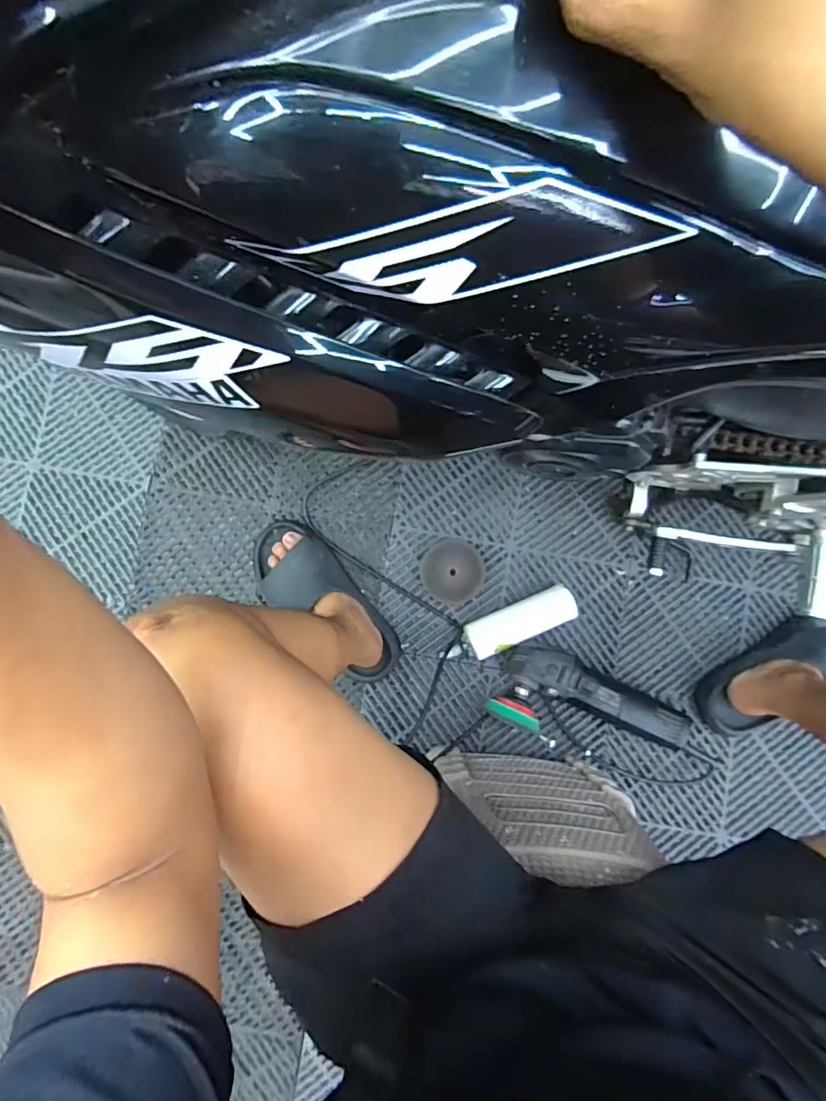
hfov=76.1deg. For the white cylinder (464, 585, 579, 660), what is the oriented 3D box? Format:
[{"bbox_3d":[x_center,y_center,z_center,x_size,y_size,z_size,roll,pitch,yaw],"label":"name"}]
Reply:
[{"bbox_3d":[0.166,0.110,0.815,0.166,0.058,0.054,-24,86,0],"label":"white cylinder"}]

